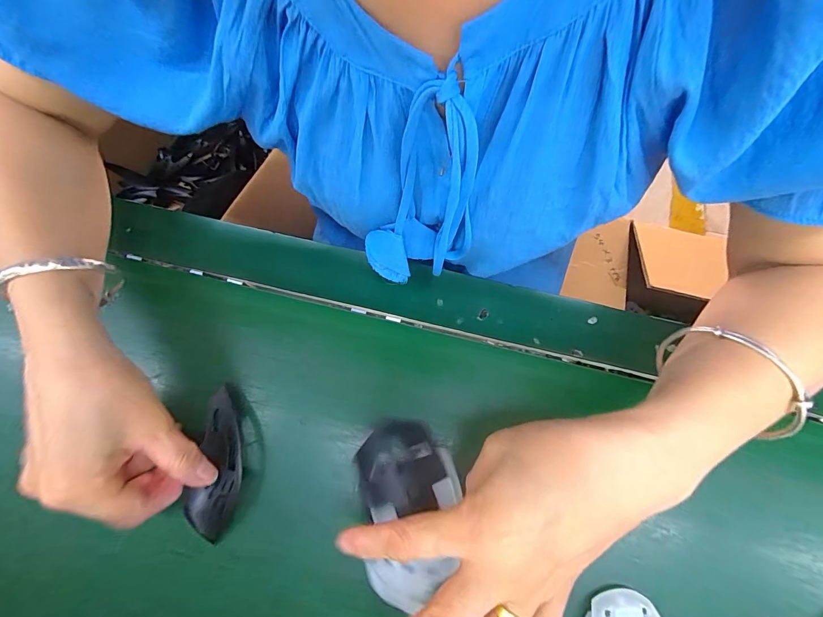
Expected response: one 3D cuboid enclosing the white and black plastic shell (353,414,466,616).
[{"bbox_3d":[-0.002,0.125,0.232,0.063,0.047,0.100,-11,71,-3],"label":"white and black plastic shell"}]

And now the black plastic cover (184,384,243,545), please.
[{"bbox_3d":[-0.134,0.105,0.255,0.032,0.014,0.096,-5,69,-1],"label":"black plastic cover"}]

